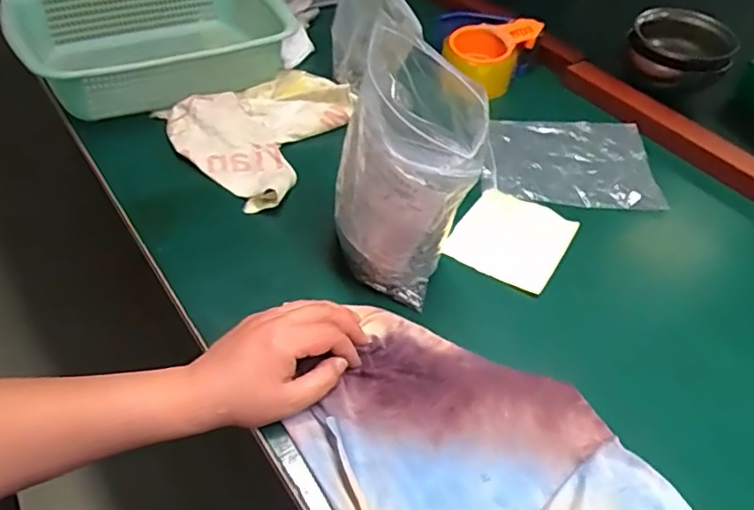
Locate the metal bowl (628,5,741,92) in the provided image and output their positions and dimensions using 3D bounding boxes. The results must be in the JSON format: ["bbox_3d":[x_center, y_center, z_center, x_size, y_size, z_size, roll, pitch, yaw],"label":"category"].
[{"bbox_3d":[0.397,-0.275,0.760,0.122,0.073,0.122,3,48,-4],"label":"metal bowl"}]

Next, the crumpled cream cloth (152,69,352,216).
[{"bbox_3d":[-0.114,-0.148,0.656,0.191,0.030,0.206,37,54,25],"label":"crumpled cream cloth"}]

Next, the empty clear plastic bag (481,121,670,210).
[{"bbox_3d":[0.220,-0.114,0.663,0.193,0.029,0.144,8,48,1],"label":"empty clear plastic bag"}]

